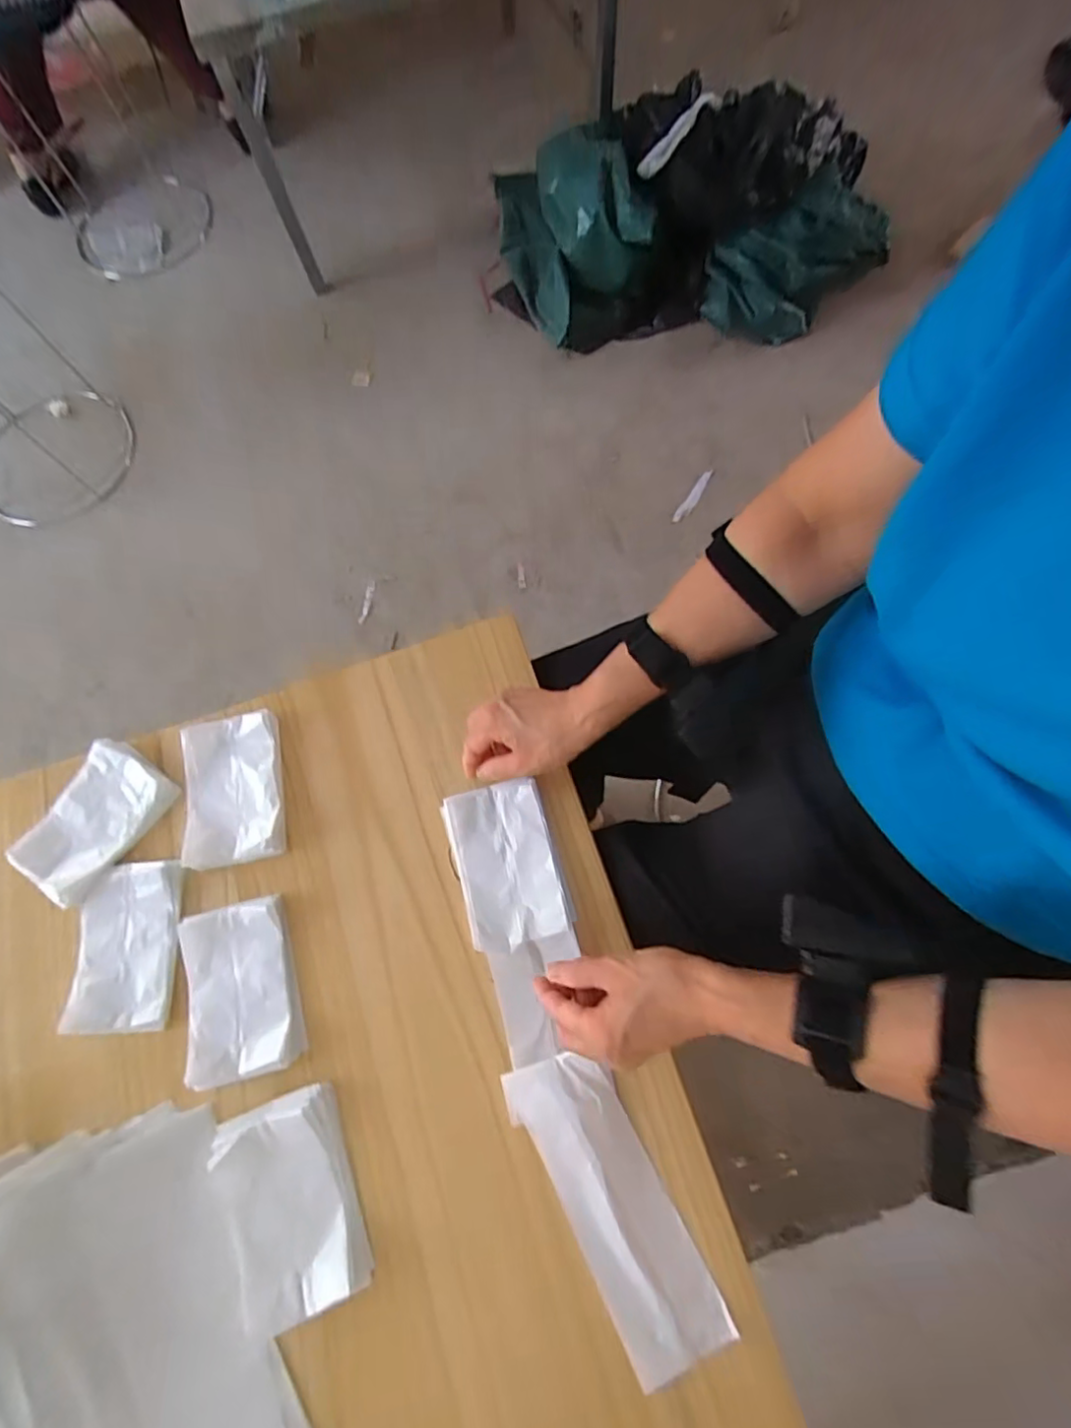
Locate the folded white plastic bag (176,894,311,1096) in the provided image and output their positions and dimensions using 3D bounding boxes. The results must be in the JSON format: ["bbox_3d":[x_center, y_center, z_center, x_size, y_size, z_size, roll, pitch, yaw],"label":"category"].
[{"bbox_3d":[-0.238,0.221,0.497,0.083,0.017,0.129,-14,72,-1],"label":"folded white plastic bag"}]

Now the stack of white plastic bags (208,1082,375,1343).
[{"bbox_3d":[-0.179,0.355,0.446,0.091,0.018,0.133,-21,72,-3],"label":"stack of white plastic bags"}]

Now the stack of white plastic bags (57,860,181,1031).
[{"bbox_3d":[-0.343,0.192,0.511,0.084,0.019,0.130,-3,72,3],"label":"stack of white plastic bags"}]

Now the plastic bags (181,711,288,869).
[{"bbox_3d":[-0.270,0.065,0.547,0.085,0.017,0.132,-11,72,0],"label":"plastic bags"}]

